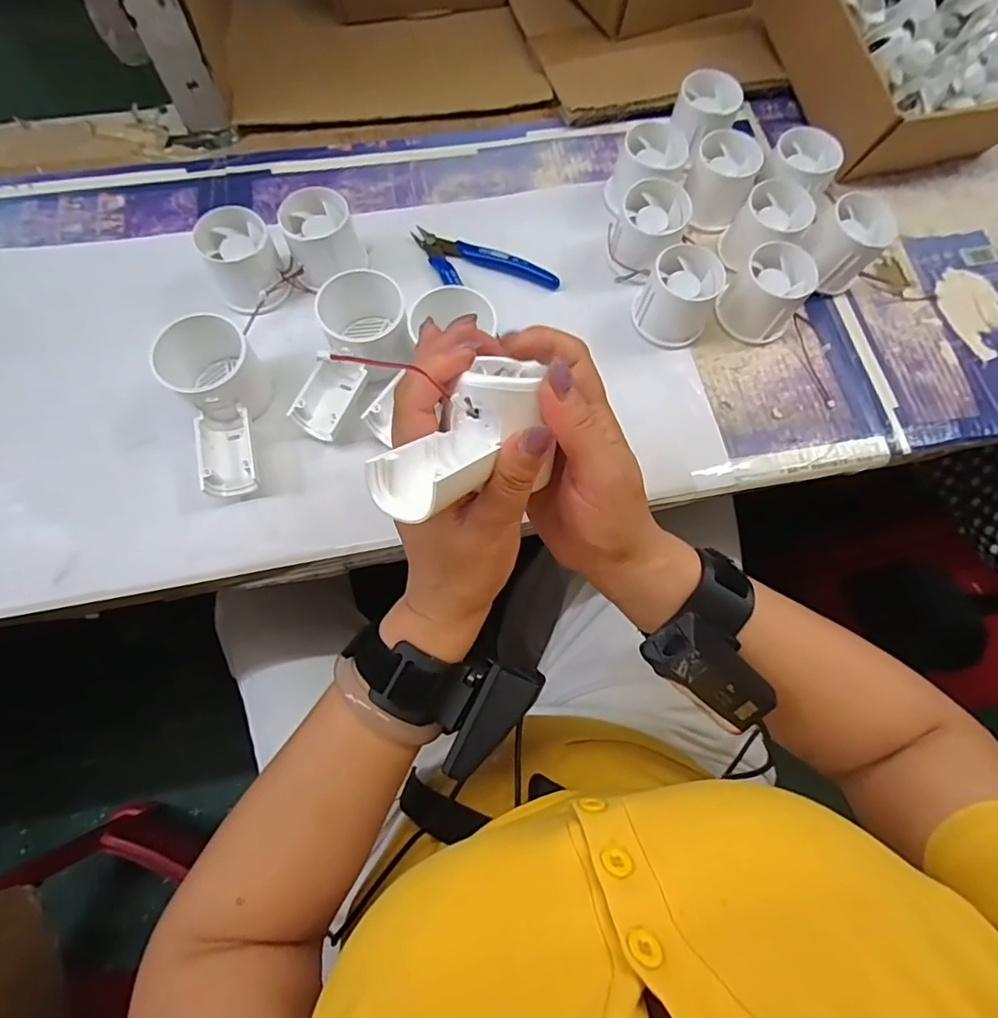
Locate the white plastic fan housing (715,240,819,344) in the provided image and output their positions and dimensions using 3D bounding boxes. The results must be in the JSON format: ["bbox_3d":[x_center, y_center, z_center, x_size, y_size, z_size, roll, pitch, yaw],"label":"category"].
[{"bbox_3d":[0.203,-0.163,0.411,0.053,0.049,0.050,1,72,-2],"label":"white plastic fan housing"}]

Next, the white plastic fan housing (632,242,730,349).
[{"bbox_3d":[0.136,-0.162,0.411,0.056,0.048,0.054,1,72,-2],"label":"white plastic fan housing"}]

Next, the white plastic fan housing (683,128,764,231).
[{"bbox_3d":[0.179,-0.267,0.444,0.049,0.046,0.060,28,73,7],"label":"white plastic fan housing"}]

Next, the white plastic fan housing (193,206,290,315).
[{"bbox_3d":[-0.191,-0.182,0.405,0.051,0.050,0.059,-23,74,-9],"label":"white plastic fan housing"}]

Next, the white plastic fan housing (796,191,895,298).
[{"bbox_3d":[0.273,-0.208,0.428,0.055,0.053,0.049,-39,77,-13],"label":"white plastic fan housing"}]

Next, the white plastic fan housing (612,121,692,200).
[{"bbox_3d":[0.120,-0.277,0.445,0.059,0.047,0.058,-7,72,-4],"label":"white plastic fan housing"}]

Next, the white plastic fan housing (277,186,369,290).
[{"bbox_3d":[-0.134,-0.205,0.417,0.053,0.047,0.060,-19,73,-8],"label":"white plastic fan housing"}]

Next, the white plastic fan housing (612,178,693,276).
[{"bbox_3d":[0.114,-0.215,0.422,0.054,0.050,0.058,21,72,5],"label":"white plastic fan housing"}]

